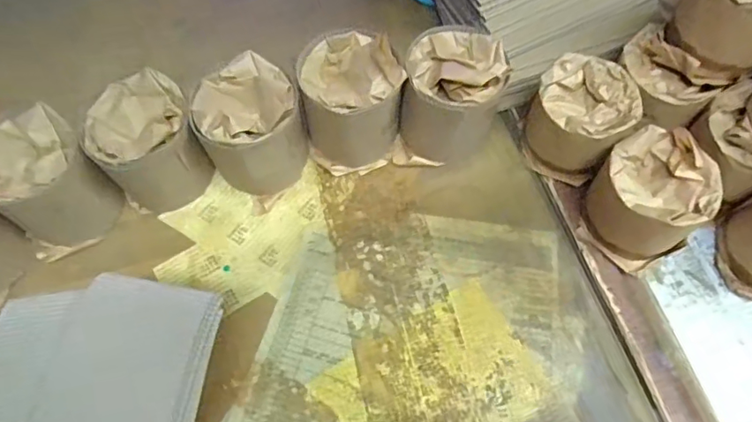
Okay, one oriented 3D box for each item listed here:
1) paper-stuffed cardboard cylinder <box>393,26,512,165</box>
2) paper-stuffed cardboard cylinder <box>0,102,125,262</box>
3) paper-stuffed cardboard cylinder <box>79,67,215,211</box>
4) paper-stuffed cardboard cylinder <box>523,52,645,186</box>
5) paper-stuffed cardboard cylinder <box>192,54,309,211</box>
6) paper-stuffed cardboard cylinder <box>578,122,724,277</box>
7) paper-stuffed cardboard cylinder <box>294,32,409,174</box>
[{"bbox_3d":[0.075,-0.116,0.530,0.091,0.106,0.110,10,65,5],"label":"paper-stuffed cardboard cylinder"},{"bbox_3d":[-0.308,-0.028,0.498,0.104,0.090,0.095,0,65,0],"label":"paper-stuffed cardboard cylinder"},{"bbox_3d":[-0.214,-0.062,0.509,0.091,0.102,0.095,-25,67,-11],"label":"paper-stuffed cardboard cylinder"},{"bbox_3d":[0.197,-0.087,0.528,0.091,0.086,0.095,0,65,0],"label":"paper-stuffed cardboard cylinder"},{"bbox_3d":[-0.116,-0.076,0.507,0.092,0.111,0.094,0,65,0],"label":"paper-stuffed cardboard cylinder"},{"bbox_3d":[0.243,-0.009,0.486,0.095,0.095,0.091,0,65,0],"label":"paper-stuffed cardboard cylinder"},{"bbox_3d":[-0.025,-0.111,0.527,0.094,0.108,0.106,-10,65,-5],"label":"paper-stuffed cardboard cylinder"}]

